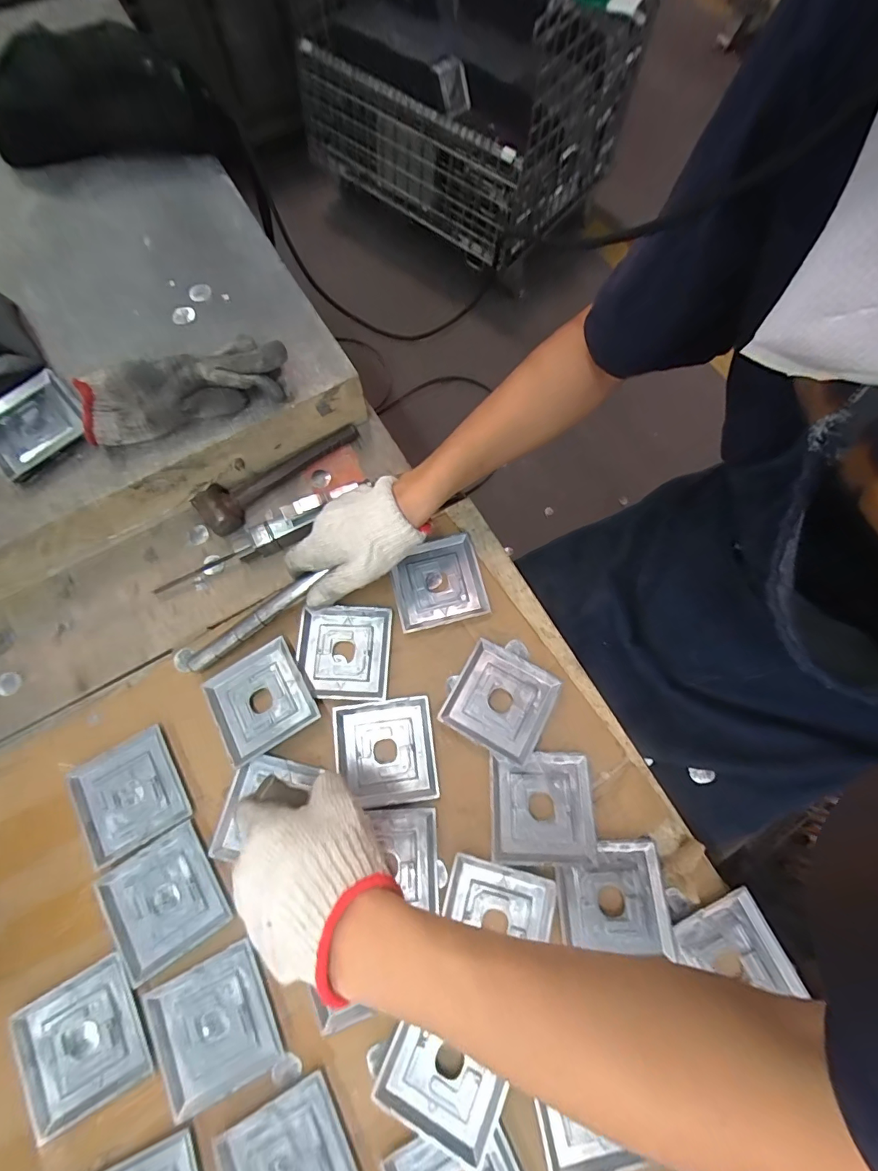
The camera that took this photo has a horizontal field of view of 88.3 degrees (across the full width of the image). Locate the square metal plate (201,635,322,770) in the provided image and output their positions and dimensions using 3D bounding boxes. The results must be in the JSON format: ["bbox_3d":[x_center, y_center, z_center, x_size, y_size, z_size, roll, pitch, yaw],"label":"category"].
[{"bbox_3d":[-0.170,0.109,0.429,0.089,0.013,0.089,-31,75,-8],"label":"square metal plate"}]

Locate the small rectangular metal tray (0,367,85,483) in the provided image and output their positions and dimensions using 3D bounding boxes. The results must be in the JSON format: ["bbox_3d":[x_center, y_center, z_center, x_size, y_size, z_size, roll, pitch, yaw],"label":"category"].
[{"bbox_3d":[-0.389,-0.154,0.434,0.089,0.016,0.089,-43,77,-11],"label":"small rectangular metal tray"}]

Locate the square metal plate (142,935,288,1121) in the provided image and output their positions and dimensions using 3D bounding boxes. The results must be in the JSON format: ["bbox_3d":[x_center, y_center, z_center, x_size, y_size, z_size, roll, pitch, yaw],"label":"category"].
[{"bbox_3d":[-0.182,0.355,0.365,0.087,0.008,0.089,-25,75,-6],"label":"square metal plate"}]

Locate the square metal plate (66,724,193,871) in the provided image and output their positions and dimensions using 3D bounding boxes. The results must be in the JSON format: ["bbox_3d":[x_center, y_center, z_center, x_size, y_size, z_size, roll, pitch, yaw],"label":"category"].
[{"bbox_3d":[-0.283,0.190,0.411,0.088,0.006,0.089,-28,75,-7],"label":"square metal plate"}]

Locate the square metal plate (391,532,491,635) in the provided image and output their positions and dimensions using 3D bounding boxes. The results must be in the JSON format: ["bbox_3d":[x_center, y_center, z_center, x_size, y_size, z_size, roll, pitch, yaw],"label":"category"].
[{"bbox_3d":[-0.002,-0.004,0.463,0.089,0.009,0.086,-14,74,-3],"label":"square metal plate"}]

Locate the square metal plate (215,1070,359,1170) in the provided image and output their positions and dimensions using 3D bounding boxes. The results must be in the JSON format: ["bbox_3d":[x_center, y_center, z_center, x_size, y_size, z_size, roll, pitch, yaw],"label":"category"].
[{"bbox_3d":[-0.111,0.439,0.338,0.088,0.007,0.091,-27,75,-7],"label":"square metal plate"}]

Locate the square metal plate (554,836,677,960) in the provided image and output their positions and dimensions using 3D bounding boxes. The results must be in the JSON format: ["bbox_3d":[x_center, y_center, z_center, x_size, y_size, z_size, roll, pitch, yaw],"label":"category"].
[{"bbox_3d":[0.147,0.264,0.383,0.089,0.008,0.080,-2,73,0],"label":"square metal plate"}]

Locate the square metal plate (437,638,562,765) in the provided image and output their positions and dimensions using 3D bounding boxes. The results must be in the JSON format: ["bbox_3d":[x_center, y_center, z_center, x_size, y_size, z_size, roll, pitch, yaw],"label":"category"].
[{"bbox_3d":[0.058,0.109,0.430,0.088,0.009,0.088,29,76,9],"label":"square metal plate"}]

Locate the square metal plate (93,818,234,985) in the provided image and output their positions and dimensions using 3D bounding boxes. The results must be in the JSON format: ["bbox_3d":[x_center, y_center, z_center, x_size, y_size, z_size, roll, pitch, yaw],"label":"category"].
[{"bbox_3d":[-0.236,0.269,0.387,0.091,0.005,0.090,-32,75,-8],"label":"square metal plate"}]

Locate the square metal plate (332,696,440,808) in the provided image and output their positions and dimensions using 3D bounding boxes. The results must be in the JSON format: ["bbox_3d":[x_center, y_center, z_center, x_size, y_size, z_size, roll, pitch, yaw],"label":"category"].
[{"bbox_3d":[-0.050,0.154,0.420,0.089,0.008,0.090,-7,73,-1],"label":"square metal plate"}]

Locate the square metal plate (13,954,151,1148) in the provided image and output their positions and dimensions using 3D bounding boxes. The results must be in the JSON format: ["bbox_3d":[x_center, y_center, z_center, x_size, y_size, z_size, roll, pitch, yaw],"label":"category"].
[{"bbox_3d":[-0.286,0.365,0.361,0.091,0.005,0.092,-29,75,-7],"label":"square metal plate"}]

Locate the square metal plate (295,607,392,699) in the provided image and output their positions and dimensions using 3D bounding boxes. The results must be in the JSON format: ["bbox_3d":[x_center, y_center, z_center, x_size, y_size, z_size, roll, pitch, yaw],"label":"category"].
[{"bbox_3d":[-0.093,0.064,0.443,0.086,0.008,0.087,2,73,2],"label":"square metal plate"}]

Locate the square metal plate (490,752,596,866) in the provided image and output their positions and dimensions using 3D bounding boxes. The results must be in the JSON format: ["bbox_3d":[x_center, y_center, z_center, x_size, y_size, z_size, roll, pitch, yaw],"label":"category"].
[{"bbox_3d":[0.092,0.197,0.402,0.089,0.009,0.087,0,73,1],"label":"square metal plate"}]

